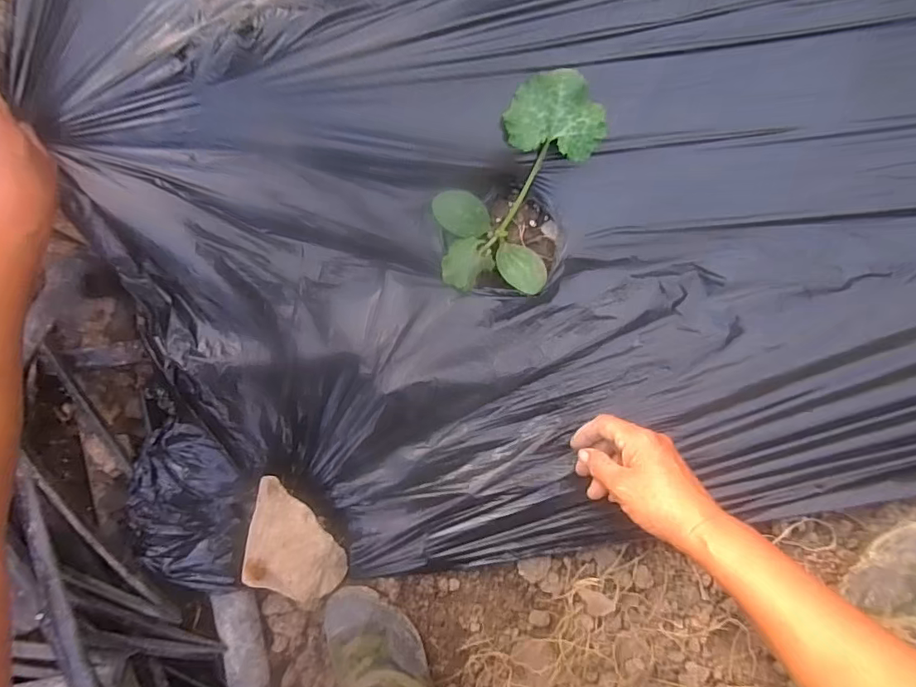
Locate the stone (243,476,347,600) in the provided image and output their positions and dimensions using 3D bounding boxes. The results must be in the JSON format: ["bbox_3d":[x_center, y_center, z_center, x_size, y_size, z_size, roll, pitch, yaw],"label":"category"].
[{"bbox_3d":[-0.152,0.193,0.512,0.098,0.025,0.113,13,95,-18],"label":"stone"}]

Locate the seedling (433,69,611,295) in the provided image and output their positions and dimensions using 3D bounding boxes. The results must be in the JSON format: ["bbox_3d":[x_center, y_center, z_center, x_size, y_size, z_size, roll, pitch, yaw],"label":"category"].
[{"bbox_3d":[0.059,-0.148,0.506,0.131,0.053,0.220,27,108,-2],"label":"seedling"}]

